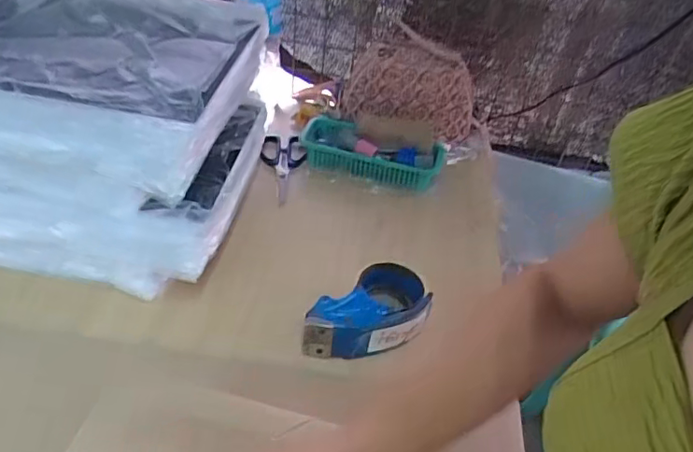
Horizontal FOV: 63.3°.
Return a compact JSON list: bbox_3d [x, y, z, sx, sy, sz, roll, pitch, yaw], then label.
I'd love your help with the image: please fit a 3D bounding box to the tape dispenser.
[{"bbox_3d":[0.035,0.102,0.658,0.090,0.055,0.166,34,48,26],"label":"tape dispenser"}]

